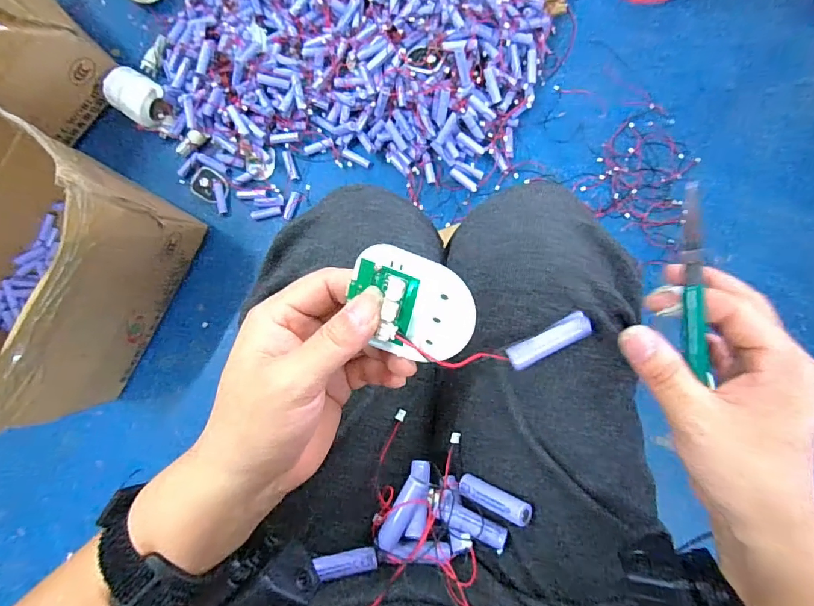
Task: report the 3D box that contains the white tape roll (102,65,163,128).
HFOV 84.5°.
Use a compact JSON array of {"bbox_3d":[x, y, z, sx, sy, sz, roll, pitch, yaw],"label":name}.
[{"bbox_3d":[-0.448,-0.342,0.748,0.088,0.059,0.072,33,91,5],"label":"white tape roll"}]

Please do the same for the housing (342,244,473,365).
[{"bbox_3d":[0.002,0.004,0.198,0.055,0.011,0.048,17,113,5],"label":"housing"}]

